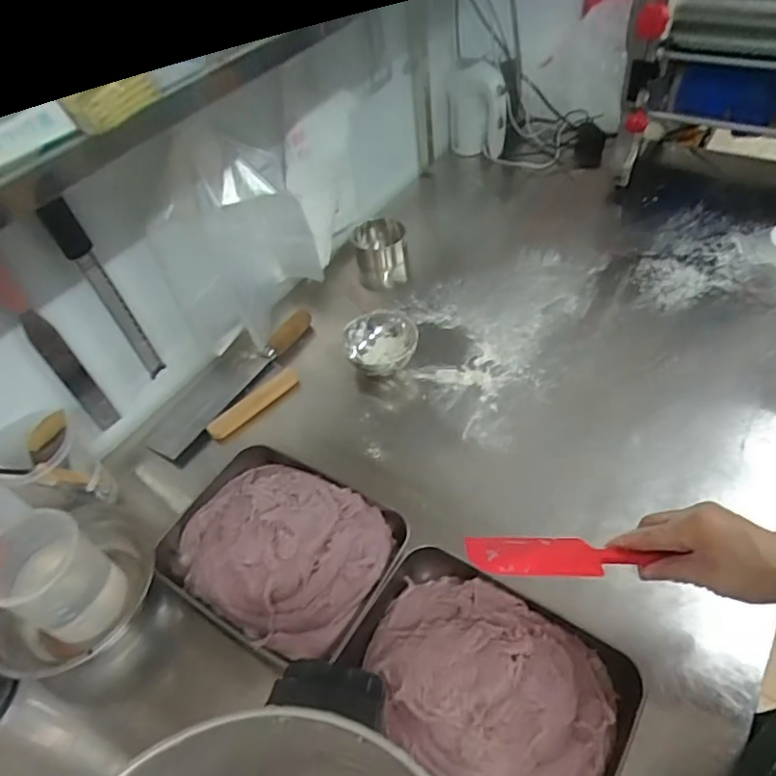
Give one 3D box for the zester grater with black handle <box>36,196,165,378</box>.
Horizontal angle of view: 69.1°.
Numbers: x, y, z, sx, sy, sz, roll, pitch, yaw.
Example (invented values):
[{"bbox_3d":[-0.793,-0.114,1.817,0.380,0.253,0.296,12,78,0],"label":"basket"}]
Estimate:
[{"bbox_3d":[-0.344,-0.109,0.692,0.019,0.256,0.031,10,51,17],"label":"zester grater with black handle"}]

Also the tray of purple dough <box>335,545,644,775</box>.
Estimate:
[{"bbox_3d":[0.082,0.272,0.515,0.255,0.066,0.190,27,56,27],"label":"tray of purple dough"}]

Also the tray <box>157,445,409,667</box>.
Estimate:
[{"bbox_3d":[-0.130,0.165,0.630,0.254,0.080,0.193,22,54,24],"label":"tray"}]

